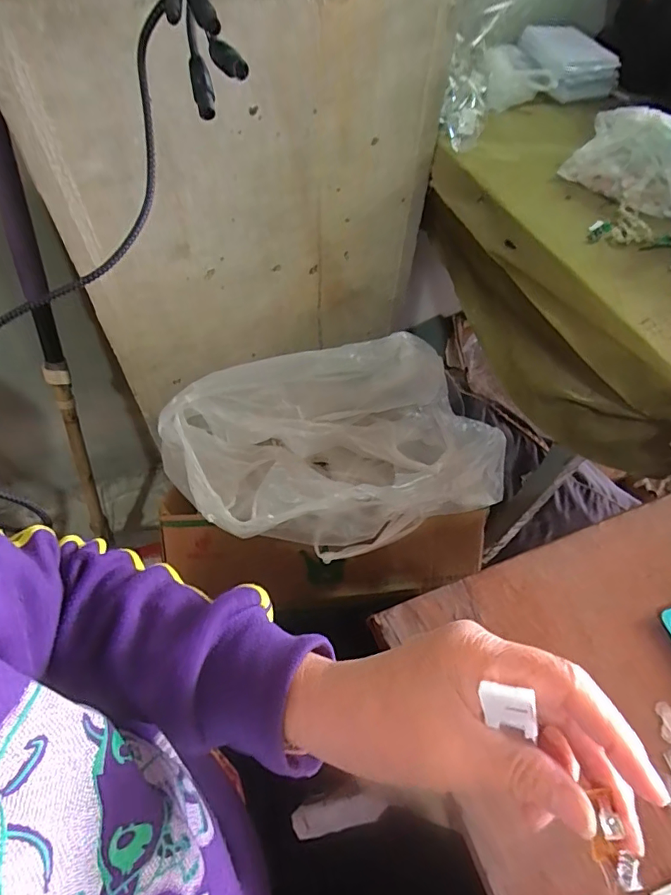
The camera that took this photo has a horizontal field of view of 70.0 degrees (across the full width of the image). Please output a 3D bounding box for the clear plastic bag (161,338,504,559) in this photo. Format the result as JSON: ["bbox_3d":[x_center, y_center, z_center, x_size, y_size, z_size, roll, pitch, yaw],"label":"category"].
[{"bbox_3d":[0.005,0.001,0.579,0.391,0.131,0.218,-14,59,-12],"label":"clear plastic bag"}]

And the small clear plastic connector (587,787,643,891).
[{"bbox_3d":[0.096,0.137,0.168,0.009,0.012,0.027,-3,60,-5],"label":"small clear plastic connector"}]

